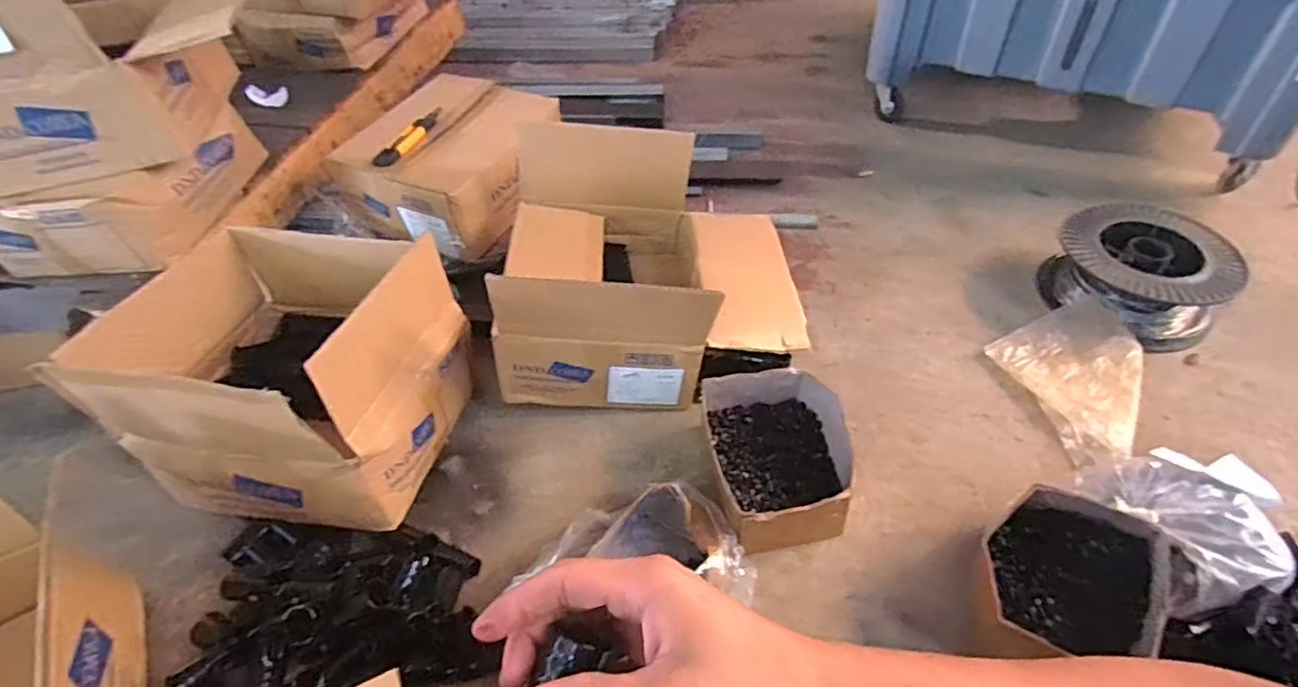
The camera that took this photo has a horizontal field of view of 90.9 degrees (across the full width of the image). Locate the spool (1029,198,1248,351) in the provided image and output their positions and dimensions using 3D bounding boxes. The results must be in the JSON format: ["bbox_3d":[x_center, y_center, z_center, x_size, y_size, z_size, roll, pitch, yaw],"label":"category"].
[{"bbox_3d":[0.760,-0.111,0.982,0.233,0.106,0.220,-3,46,3],"label":"spool"}]

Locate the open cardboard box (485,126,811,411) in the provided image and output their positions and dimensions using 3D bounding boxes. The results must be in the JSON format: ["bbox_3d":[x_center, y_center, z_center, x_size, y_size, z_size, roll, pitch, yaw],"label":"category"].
[{"bbox_3d":[0.000,-0.111,0.908,0.404,0.231,0.361,-4,46,1],"label":"open cardboard box"}]

